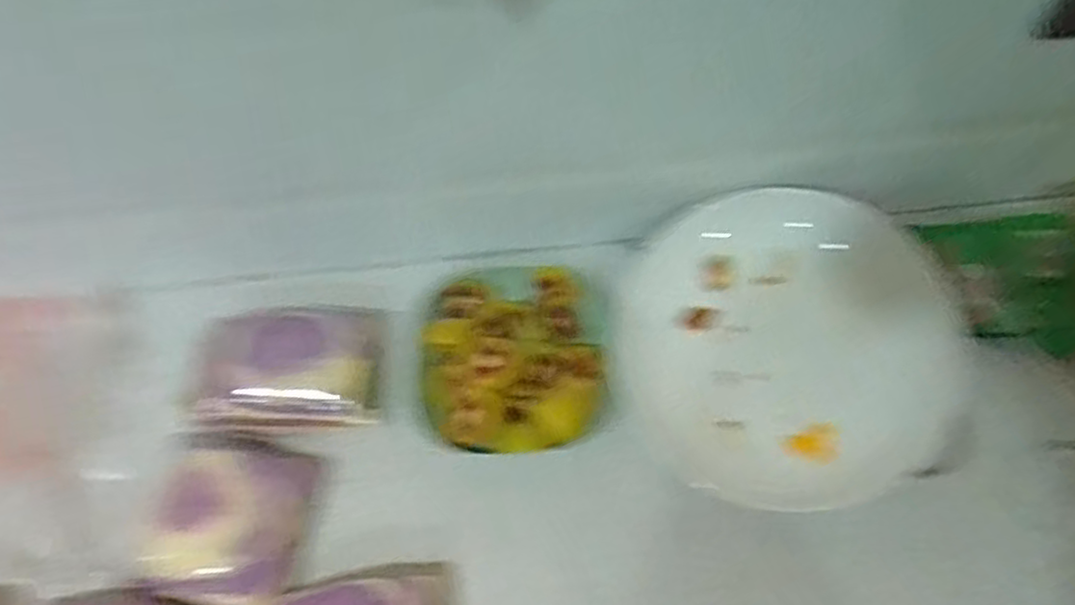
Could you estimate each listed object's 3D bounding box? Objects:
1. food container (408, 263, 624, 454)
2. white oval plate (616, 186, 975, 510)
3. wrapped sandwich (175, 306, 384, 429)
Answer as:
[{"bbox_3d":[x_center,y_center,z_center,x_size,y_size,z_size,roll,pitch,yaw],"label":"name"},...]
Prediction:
[{"bbox_3d":[-0.016,0.033,0.544,0.143,0.040,0.140,-6,64,0],"label":"food container"},{"bbox_3d":[0.169,0.028,0.525,0.224,0.036,0.214,0,76,8],"label":"white oval plate"},{"bbox_3d":[-0.174,0.049,0.548,0.130,0.039,0.086,-2,69,4],"label":"wrapped sandwich"}]

